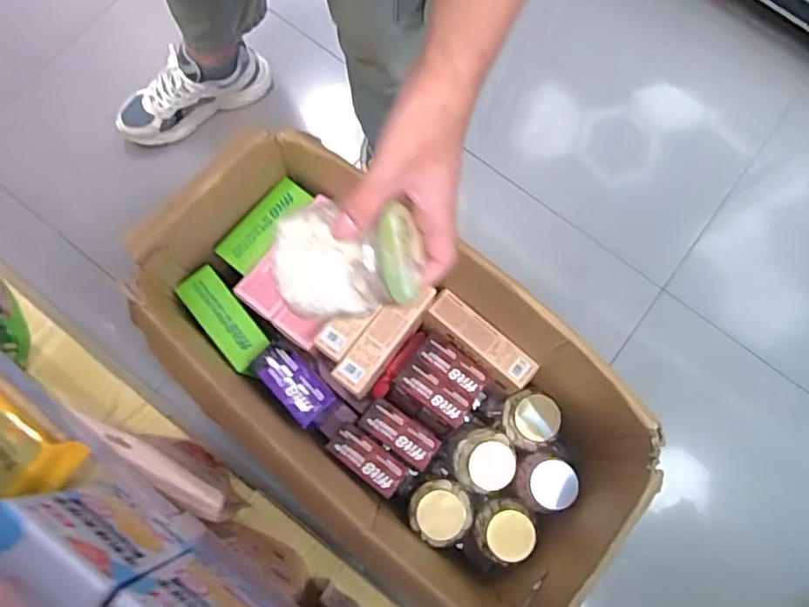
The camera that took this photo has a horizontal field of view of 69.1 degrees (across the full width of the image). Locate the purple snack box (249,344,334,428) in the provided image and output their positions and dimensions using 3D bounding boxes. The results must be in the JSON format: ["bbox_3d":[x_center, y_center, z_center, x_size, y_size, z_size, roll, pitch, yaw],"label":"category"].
[{"bbox_3d":[-0.139,0.096,0.723,0.054,0.028,0.108,-44,82,-10],"label":"purple snack box"}]

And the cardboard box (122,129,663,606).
[{"bbox_3d":[-0.034,0.086,0.768,0.631,0.279,0.331,42,80,8],"label":"cardboard box"}]

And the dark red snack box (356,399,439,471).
[{"bbox_3d":[-0.008,0.169,0.766,0.103,0.031,0.047,36,79,6],"label":"dark red snack box"}]

